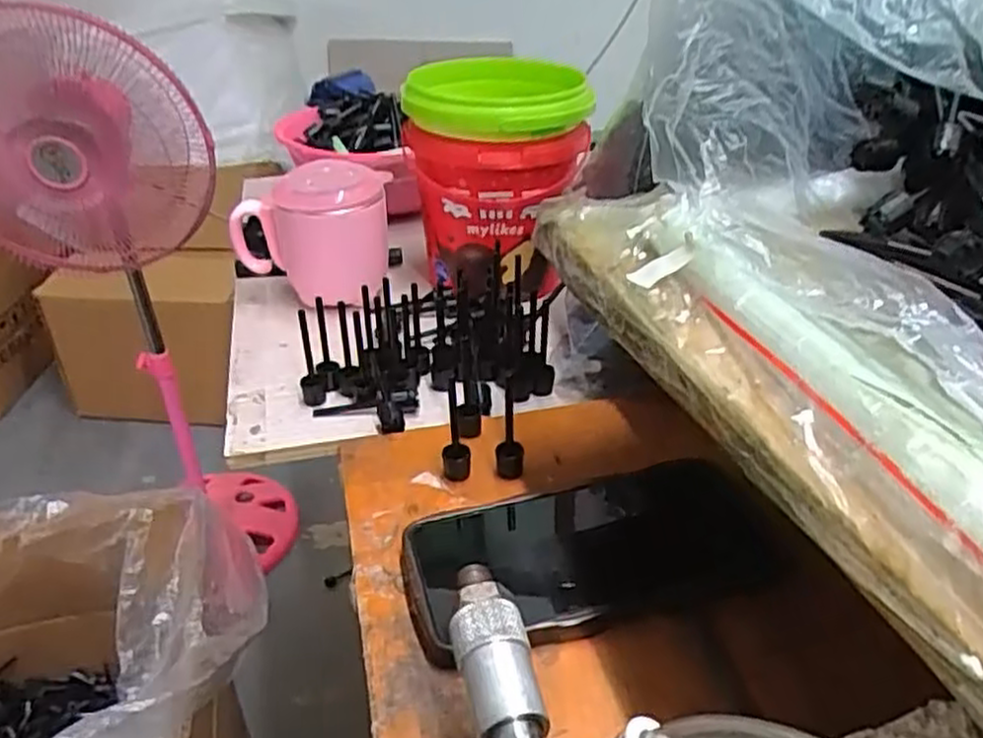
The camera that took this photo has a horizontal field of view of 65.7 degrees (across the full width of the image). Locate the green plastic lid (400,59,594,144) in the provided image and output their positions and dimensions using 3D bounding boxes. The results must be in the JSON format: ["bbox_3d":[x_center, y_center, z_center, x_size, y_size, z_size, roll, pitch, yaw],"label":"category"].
[{"bbox_3d":[0.000,-0.198,0.548,0.127,0.031,0.127,0,33,0],"label":"green plastic lid"}]

